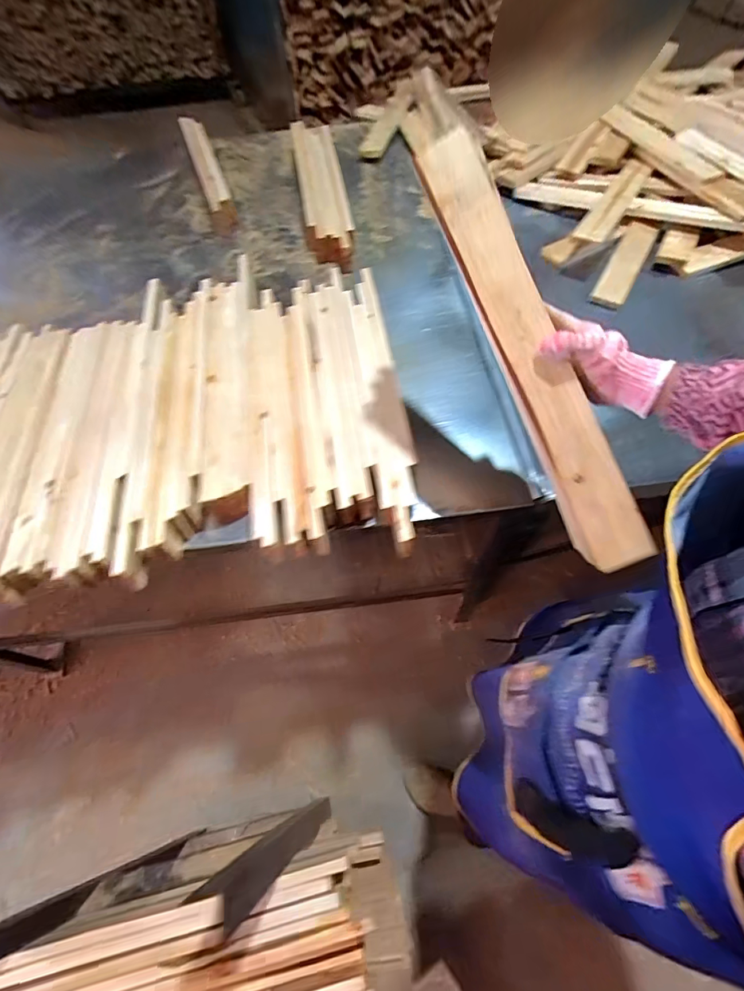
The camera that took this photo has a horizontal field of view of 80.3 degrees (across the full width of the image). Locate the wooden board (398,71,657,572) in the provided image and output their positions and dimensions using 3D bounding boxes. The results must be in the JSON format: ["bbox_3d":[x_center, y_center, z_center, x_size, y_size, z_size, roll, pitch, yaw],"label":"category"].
[{"bbox_3d":[0.162,-0.181,0.477,0.075,0.032,0.538,-24,91,-12],"label":"wooden board"}]

